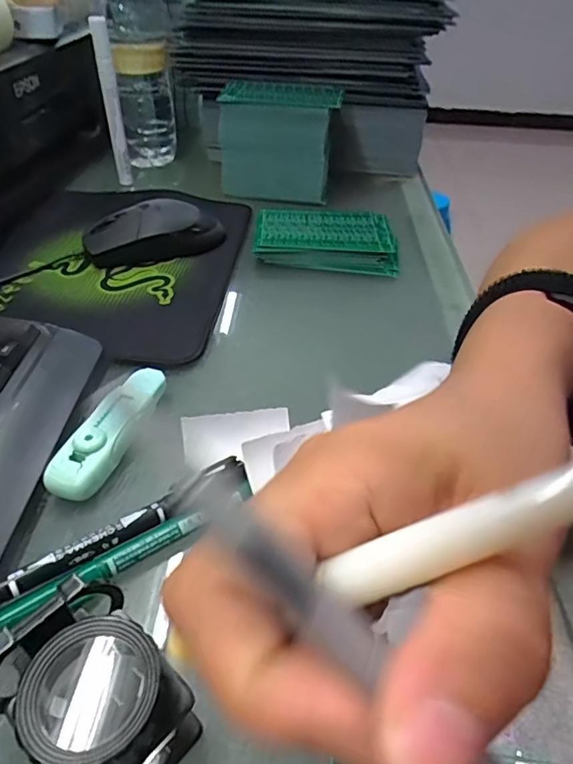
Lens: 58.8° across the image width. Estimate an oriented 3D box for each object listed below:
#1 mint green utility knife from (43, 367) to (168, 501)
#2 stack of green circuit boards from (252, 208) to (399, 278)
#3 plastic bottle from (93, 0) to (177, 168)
[{"bbox_3d":[-0.090,0.023,0.268,0.023,0.016,0.087,14,44,13],"label":"mint green utility knife"},{"bbox_3d":[0.032,-0.118,0.432,0.116,0.027,0.070,3,42,0],"label":"stack of green circuit boards"},{"bbox_3d":[-0.153,-0.341,0.522,0.064,0.220,0.062,-8,44,-12],"label":"plastic bottle"}]

